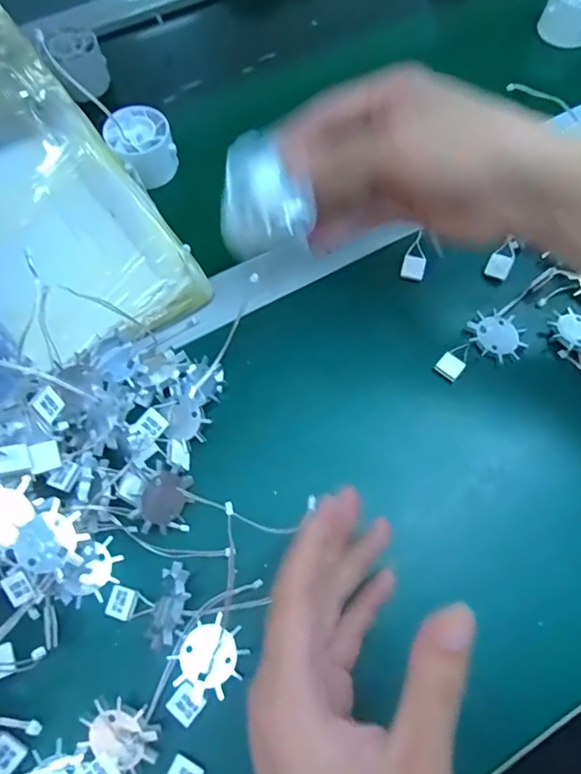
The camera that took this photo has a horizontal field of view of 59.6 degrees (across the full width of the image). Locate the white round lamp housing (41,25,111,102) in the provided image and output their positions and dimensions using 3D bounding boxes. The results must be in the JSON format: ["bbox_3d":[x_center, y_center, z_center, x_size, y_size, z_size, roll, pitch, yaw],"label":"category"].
[{"bbox_3d":[-0.183,-0.276,0.435,0.046,0.033,0.050,1,69,-2],"label":"white round lamp housing"}]

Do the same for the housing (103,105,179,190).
[{"bbox_3d":[-0.115,-0.188,0.397,0.047,0.030,0.053,-19,71,-10],"label":"housing"}]

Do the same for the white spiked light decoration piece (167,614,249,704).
[{"bbox_3d":[-0.042,0.142,0.266,0.037,0.005,0.036,-21,71,-11],"label":"white spiked light decoration piece"}]

